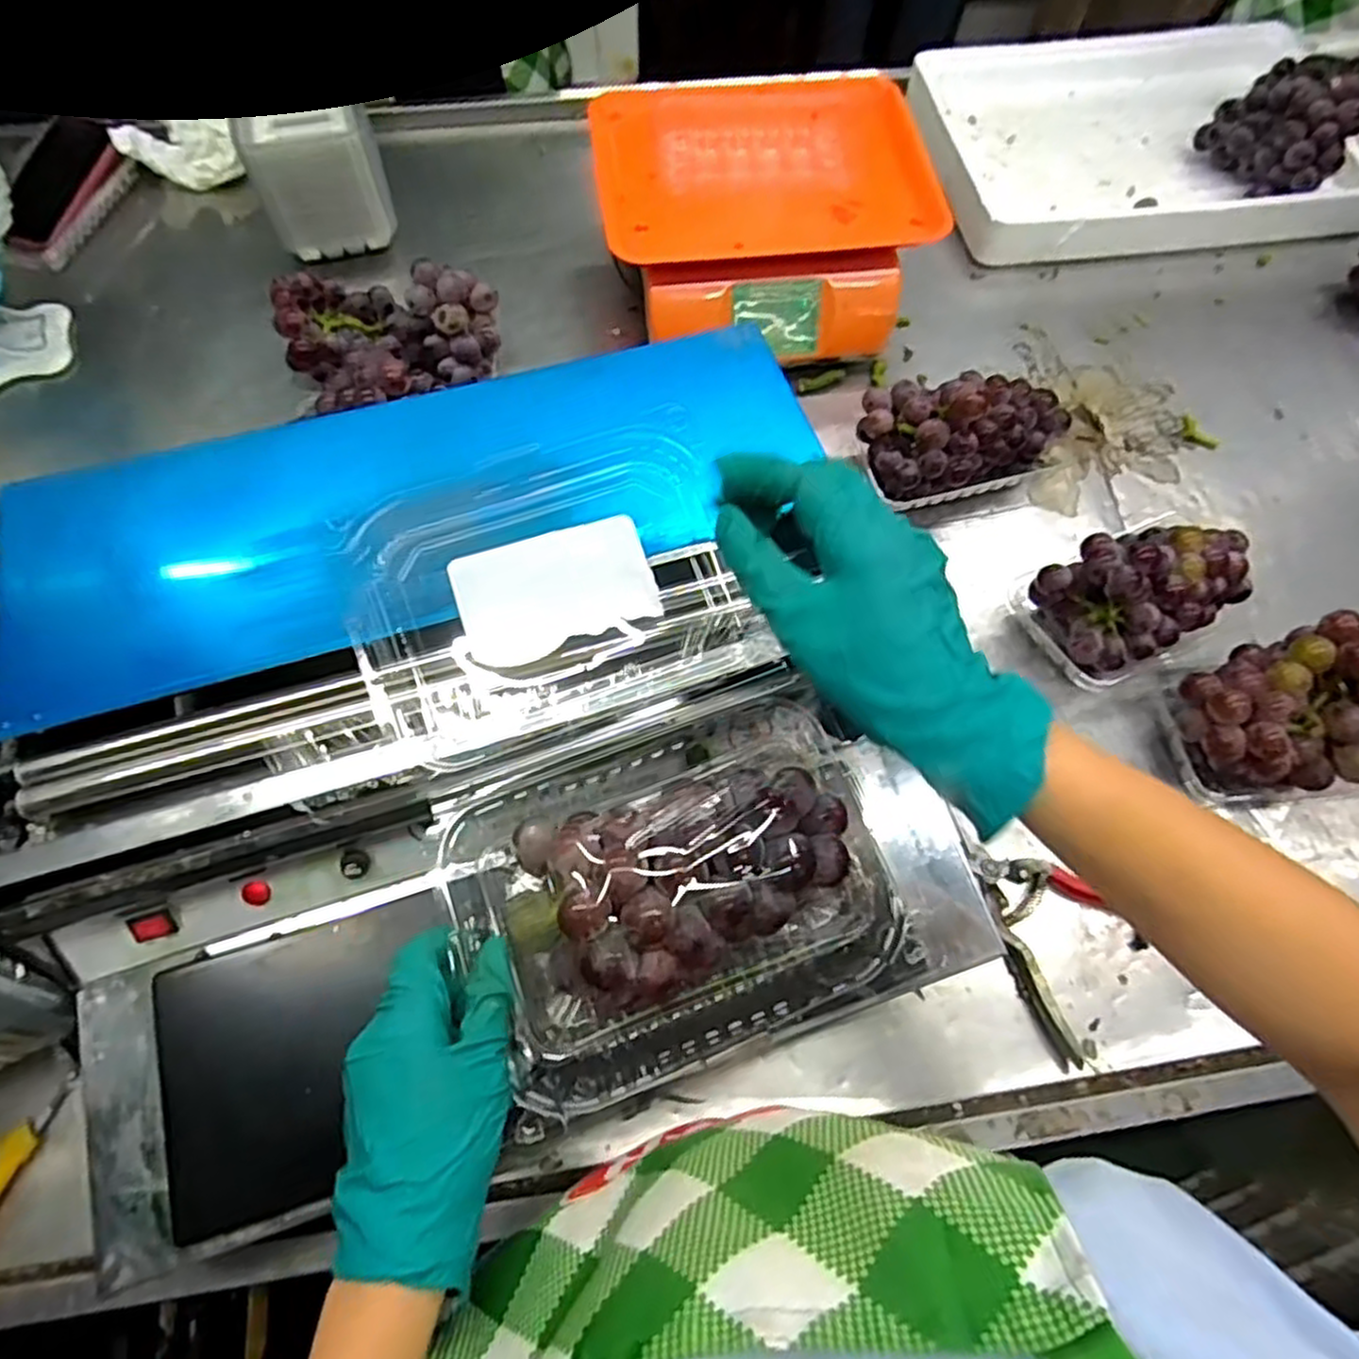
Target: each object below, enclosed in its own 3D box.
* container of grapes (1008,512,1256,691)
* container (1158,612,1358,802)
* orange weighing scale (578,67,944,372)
[{"bbox_3d":[0.356,-0.070,0.588,0.156,0.089,0.104,-28,70,-13],"label":"container of grapes"},{"bbox_3d":[0.427,0.023,0.540,0.119,0.109,0.106,-4,67,-3],"label":"container"},{"bbox_3d":[0.075,-0.445,0.723,0.301,0.106,0.257,-8,67,-5],"label":"orange weighing scale"}]

